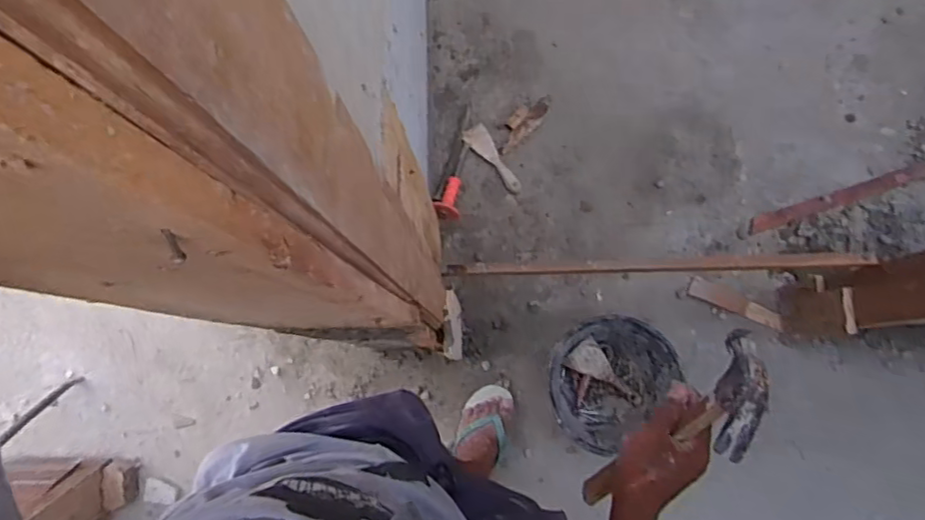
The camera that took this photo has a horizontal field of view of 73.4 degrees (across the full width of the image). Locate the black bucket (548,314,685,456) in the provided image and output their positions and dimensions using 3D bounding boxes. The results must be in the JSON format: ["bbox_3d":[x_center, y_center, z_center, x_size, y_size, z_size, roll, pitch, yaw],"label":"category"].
[{"bbox_3d":[0.316,0.263,1.385,0.277,0.182,0.253,0,80,1],"label":"black bucket"}]

